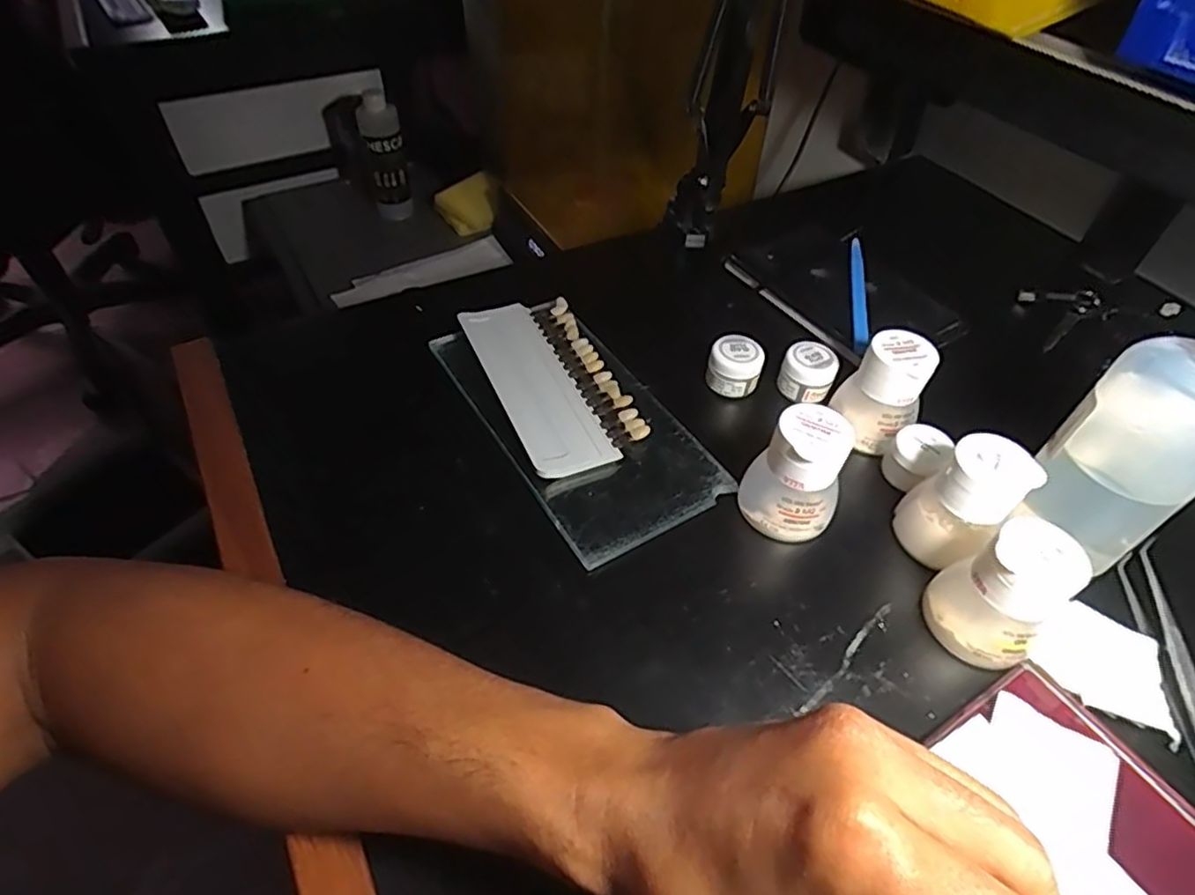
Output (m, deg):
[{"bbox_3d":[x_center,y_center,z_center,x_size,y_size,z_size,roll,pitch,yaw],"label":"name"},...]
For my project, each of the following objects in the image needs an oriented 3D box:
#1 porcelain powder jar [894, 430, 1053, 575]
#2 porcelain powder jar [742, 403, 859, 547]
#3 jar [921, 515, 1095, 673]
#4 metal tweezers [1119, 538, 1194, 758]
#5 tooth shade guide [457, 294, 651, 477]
[{"bbox_3d":[0.183,0.028,0.336,0.045,0.063,0.042,2,49,-2],"label":"porcelain powder jar"},{"bbox_3d":[0.104,0.014,0.345,0.047,0.064,0.045,2,49,-2],"label":"porcelain powder jar"},{"bbox_3d":[0.185,0.066,0.301,0.045,0.064,0.046,2,49,-2],"label":"jar"},{"bbox_3d":[0.268,0.106,0.305,0.017,0.013,0.140,9,49,5],"label":"metal tweezers"},{"bbox_3d":[-0.030,-0.046,0.416,0.072,0.011,0.151,-18,52,-18],"label":"tooth shade guide"}]

